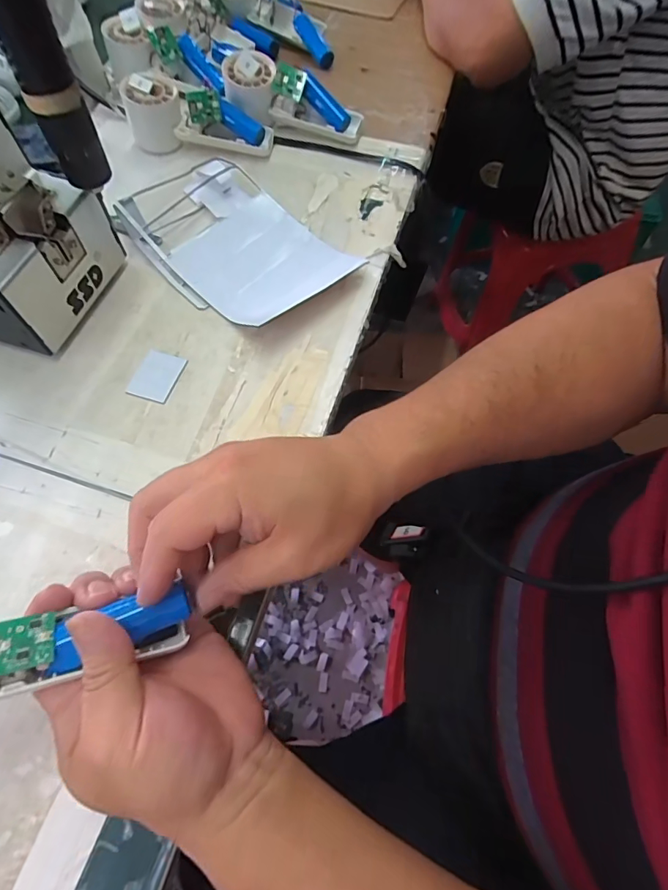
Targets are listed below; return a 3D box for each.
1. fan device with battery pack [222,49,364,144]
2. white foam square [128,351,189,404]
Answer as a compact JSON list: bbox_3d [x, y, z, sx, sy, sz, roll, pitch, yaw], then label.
[{"bbox_3d":[-0.047,-0.384,0.503,0.160,0.057,0.048,19,64,-8],"label":"fan device with battery pack"},{"bbox_3d":[-0.150,-0.059,0.383,0.036,0.004,0.046,17,65,6],"label":"white foam square"}]

